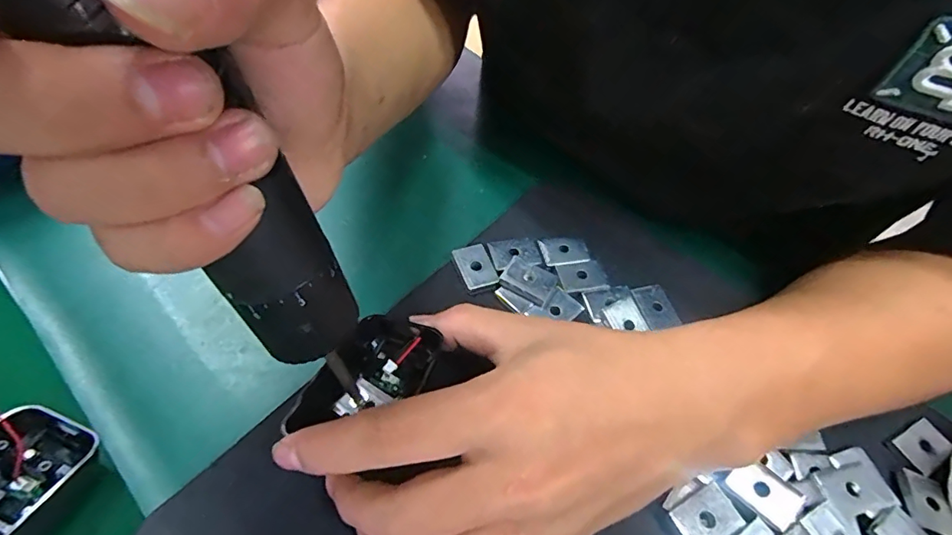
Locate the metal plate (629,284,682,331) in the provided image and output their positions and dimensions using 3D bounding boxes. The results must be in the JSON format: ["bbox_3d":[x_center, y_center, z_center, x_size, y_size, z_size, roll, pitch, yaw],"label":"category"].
[{"bbox_3d":[0.098,0.021,0.277,0.020,0.004,0.025,-8,55,-13],"label":"metal plate"}]

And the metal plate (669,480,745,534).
[{"bbox_3d":[0.098,0.105,0.209,0.026,0.004,0.019,-22,60,-21],"label":"metal plate"}]

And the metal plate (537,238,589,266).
[{"bbox_3d":[0.052,-0.010,0.293,0.028,0.004,0.018,-3,55,-9],"label":"metal plate"}]

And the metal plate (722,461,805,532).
[{"bbox_3d":[0.125,0.096,0.215,0.027,0.004,0.020,40,59,21],"label":"metal plate"}]

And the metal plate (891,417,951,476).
[{"bbox_3d":[0.222,0.087,0.246,0.026,0.004,0.019,-25,53,-16],"label":"metal plate"}]

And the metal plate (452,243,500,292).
[{"bbox_3d":[0.000,-0.001,0.280,0.018,0.004,0.030,-13,57,-16],"label":"metal plate"}]

